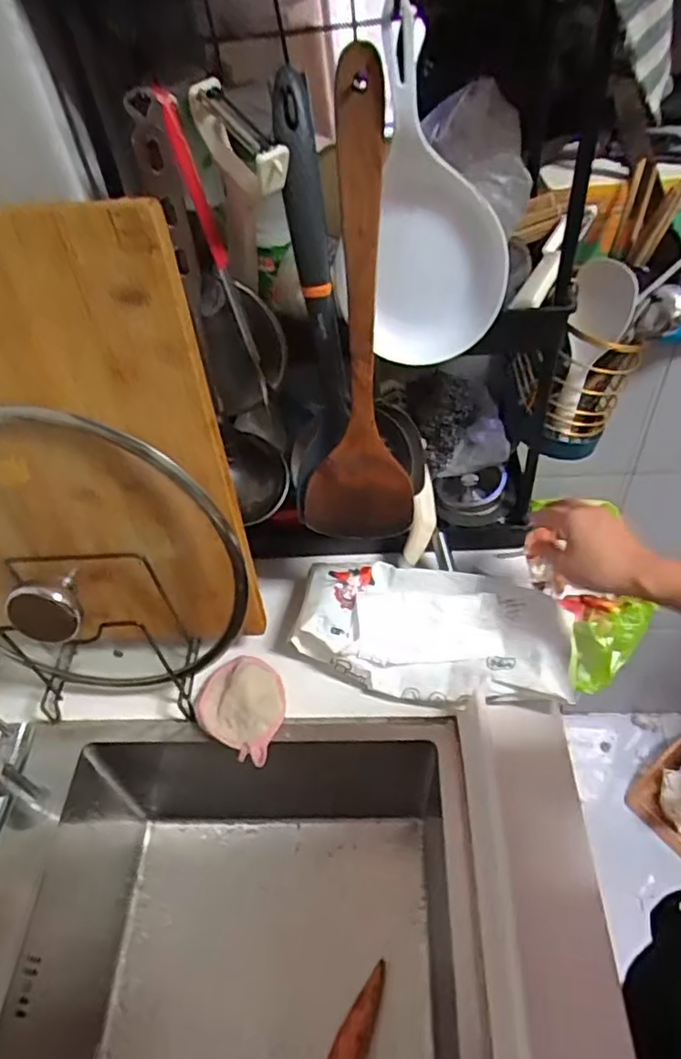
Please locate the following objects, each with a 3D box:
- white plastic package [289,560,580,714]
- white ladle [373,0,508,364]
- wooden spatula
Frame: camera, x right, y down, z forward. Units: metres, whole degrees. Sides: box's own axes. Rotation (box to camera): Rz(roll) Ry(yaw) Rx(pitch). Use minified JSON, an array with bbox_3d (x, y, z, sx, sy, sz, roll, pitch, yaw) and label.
[{"bbox_3d":[0.093,0.101,0.659,0.263,0.055,0.132,6,47,14],"label":"white plastic package"},{"bbox_3d":[0.071,-0.227,0.459,0.096,0.228,0.041,-7,46,1],"label":"white ladle"},{"bbox_3d":[0.030,-0.139,0.507,0.096,0.376,0.017,9,39,3],"label":"wooden spatula"}]

